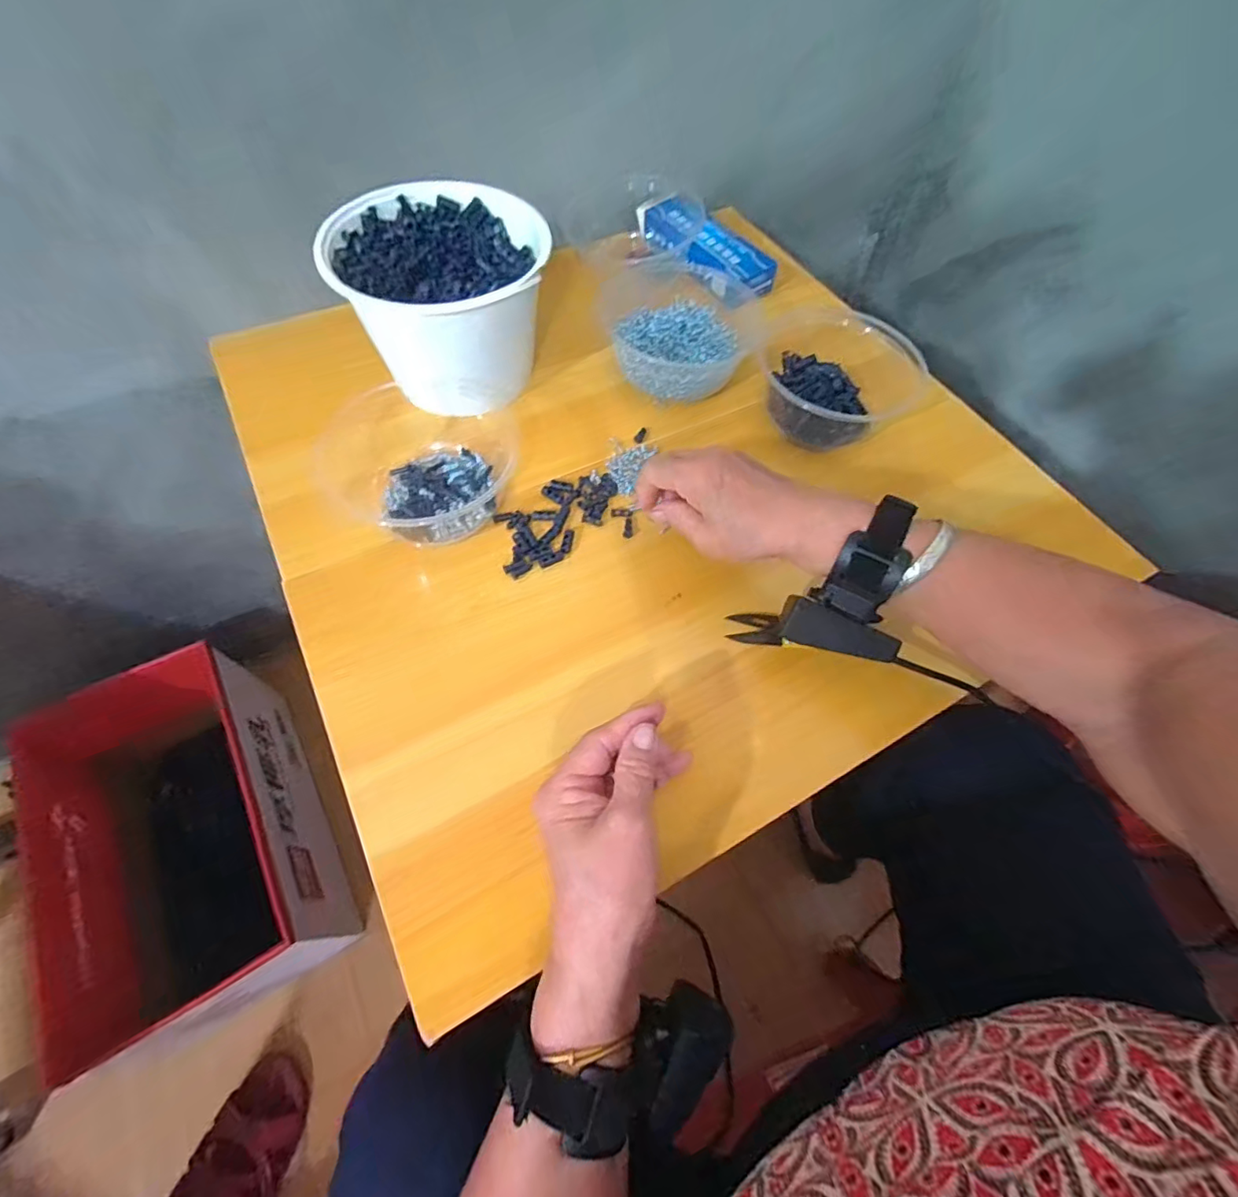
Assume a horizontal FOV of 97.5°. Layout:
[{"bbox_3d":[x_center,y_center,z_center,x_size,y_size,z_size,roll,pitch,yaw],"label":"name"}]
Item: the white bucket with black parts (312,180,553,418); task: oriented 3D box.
[{"bbox_3d":[-0.145,-0.253,0.457,0.159,0.107,0.142,-16,63,-13],"label":"white bucket with black parts"}]

